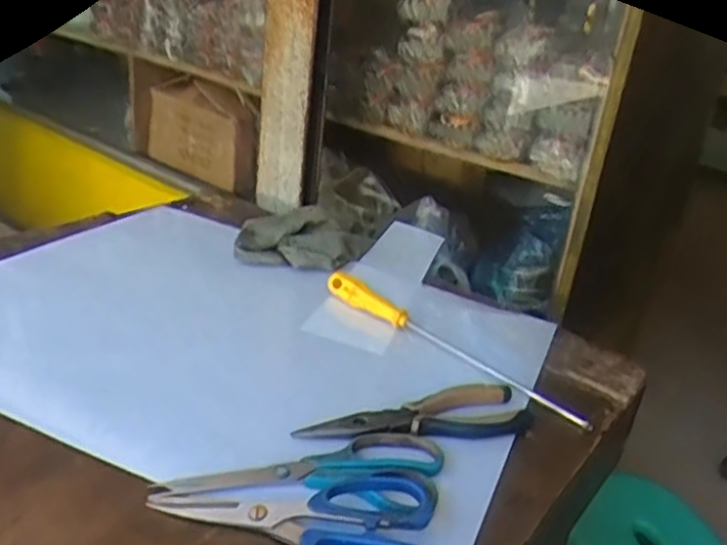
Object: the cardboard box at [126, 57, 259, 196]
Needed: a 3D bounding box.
[{"bbox_3d":[-0.365,-0.308,1.472,0.403,0.207,0.067,28,32,35],"label":"cardboard box"}]

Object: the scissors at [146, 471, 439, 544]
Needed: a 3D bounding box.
[{"bbox_3d":[-0.044,0.151,0.456,0.175,0.016,0.094,11,26,8],"label":"scissors"}]

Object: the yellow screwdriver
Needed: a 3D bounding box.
[{"bbox_3d":[0.078,0.063,0.668,0.307,0.022,0.020,27,32,36],"label":"yellow screwdriver"}]

